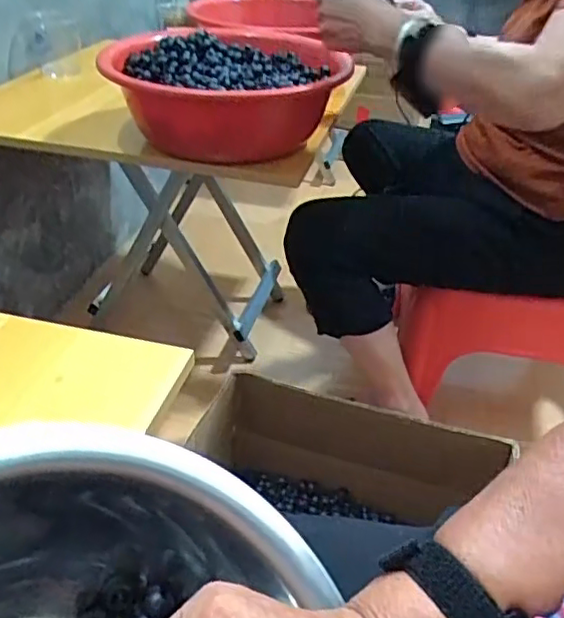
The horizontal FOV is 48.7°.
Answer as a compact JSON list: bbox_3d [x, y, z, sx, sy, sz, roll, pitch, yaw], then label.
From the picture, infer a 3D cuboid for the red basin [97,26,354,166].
[{"bbox_3d":[-0.077,-0.298,0.874,0.305,0.134,0.305,1,35,-1],"label":"red basin"}]

